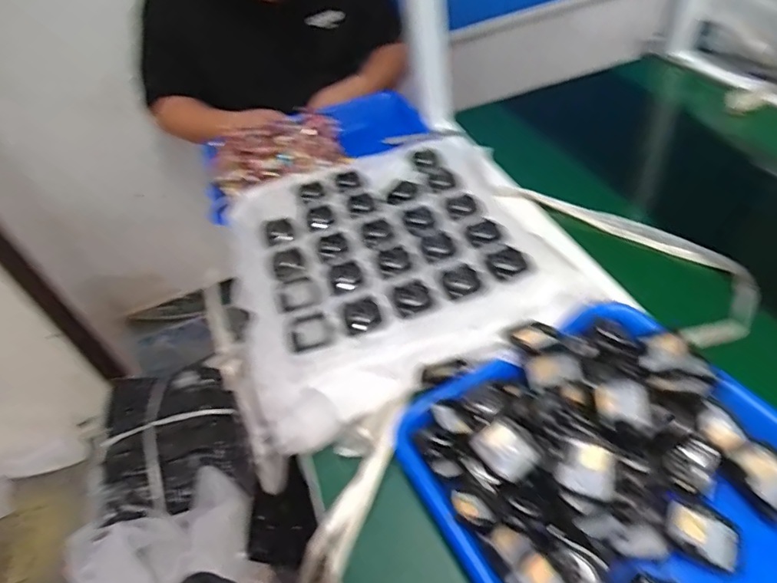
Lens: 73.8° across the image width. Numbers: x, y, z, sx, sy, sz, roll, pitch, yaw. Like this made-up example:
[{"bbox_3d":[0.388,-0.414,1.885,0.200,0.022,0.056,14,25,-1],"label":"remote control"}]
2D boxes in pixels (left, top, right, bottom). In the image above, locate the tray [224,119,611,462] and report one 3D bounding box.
[{"bbox_3d":[-0.003,-0.042,0.564,0.324,0.045,0.363,-18,44,-5],"label":"tray"}]

